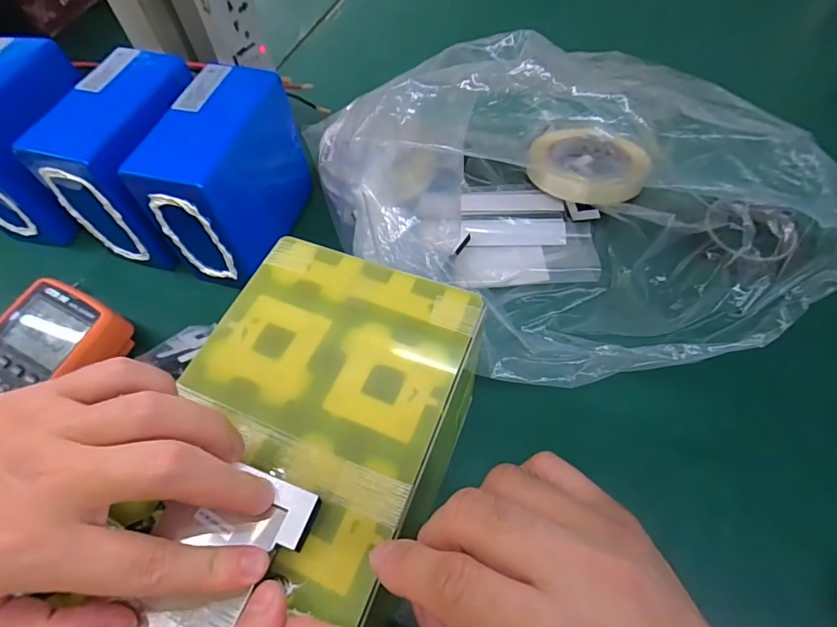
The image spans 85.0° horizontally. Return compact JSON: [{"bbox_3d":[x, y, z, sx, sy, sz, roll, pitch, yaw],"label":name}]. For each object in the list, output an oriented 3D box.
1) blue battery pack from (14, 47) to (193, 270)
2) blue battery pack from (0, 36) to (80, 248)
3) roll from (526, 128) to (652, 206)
[{"bbox_3d":[-0.261,-0.144,0.445,0.090,0.140,0.147,13,61,10],"label":"blue battery pack"},{"bbox_3d":[-0.396,-0.170,0.468,0.086,0.141,0.147,7,60,7],"label":"blue battery pack"},{"bbox_3d":[0.185,-0.164,0.501,0.123,0.028,0.123,-1,59,2],"label":"roll"}]

